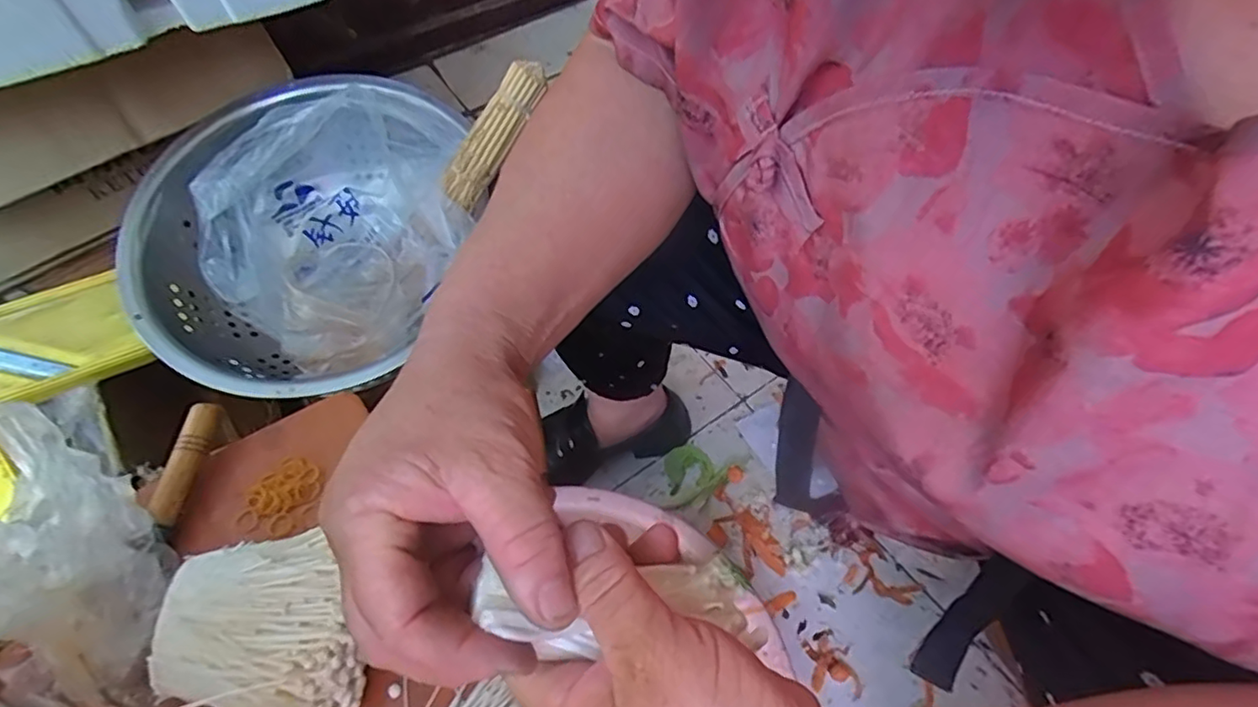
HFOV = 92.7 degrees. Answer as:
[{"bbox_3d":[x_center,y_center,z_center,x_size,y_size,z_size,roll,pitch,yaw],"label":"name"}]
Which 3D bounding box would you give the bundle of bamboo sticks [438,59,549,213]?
[{"bbox_3d":[-0.131,-0.210,0.573,0.023,0.032,0.148,43,104,26],"label":"bundle of bamboo sticks"}]

